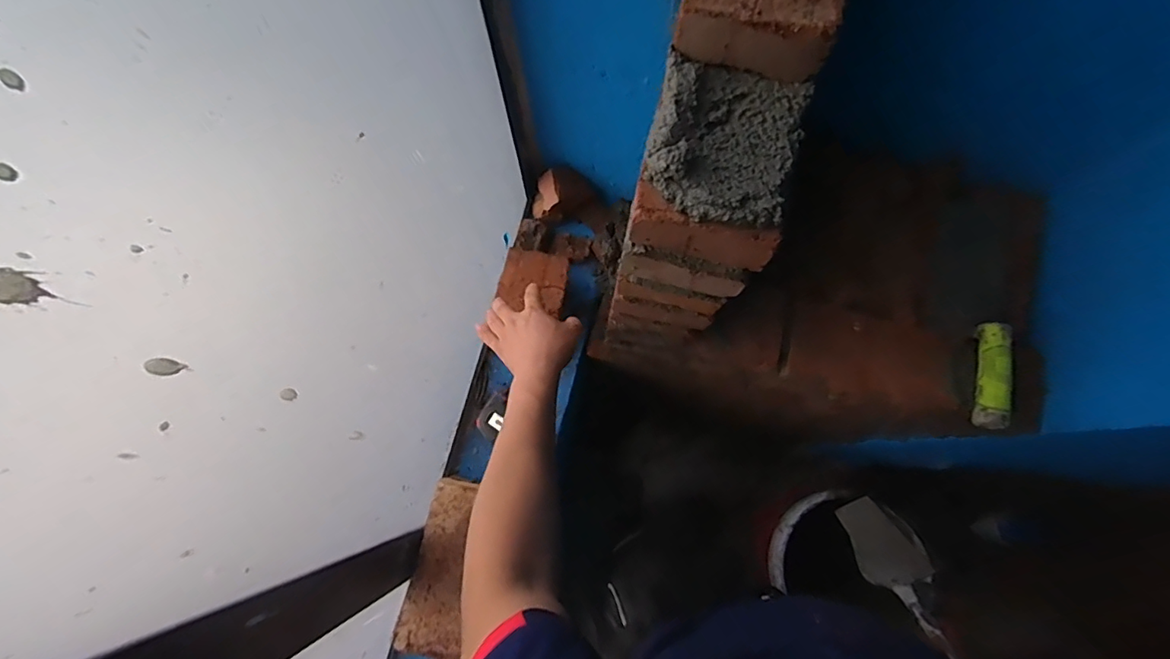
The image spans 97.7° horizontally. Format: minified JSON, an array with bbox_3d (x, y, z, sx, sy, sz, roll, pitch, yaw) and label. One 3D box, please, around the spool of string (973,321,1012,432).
[{"bbox_3d":[0.471,0.051,0.588,0.028,0.027,0.121,11,76,3],"label":"spool of string"}]

